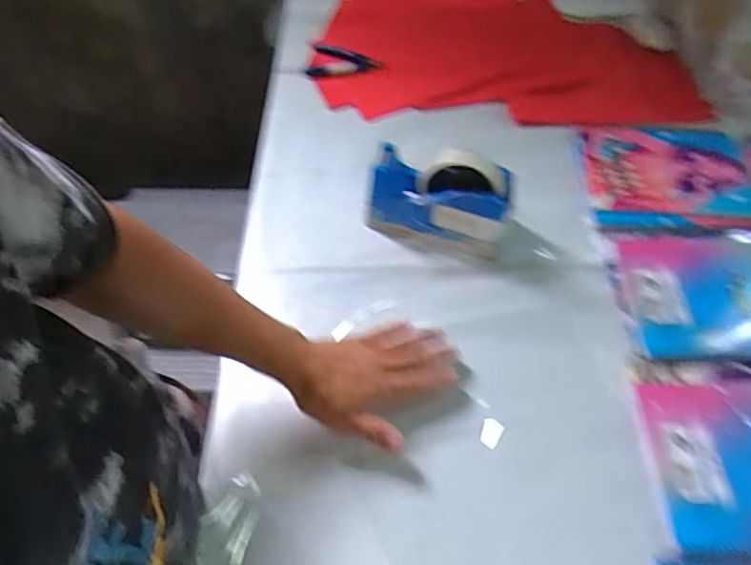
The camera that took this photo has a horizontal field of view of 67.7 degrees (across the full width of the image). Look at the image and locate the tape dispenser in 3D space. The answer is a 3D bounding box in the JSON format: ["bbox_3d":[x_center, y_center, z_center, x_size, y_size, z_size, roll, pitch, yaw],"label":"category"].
[{"bbox_3d":[0.066,-0.097,0.603,0.155,0.104,0.061,13,56,10],"label":"tape dispenser"}]

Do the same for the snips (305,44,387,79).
[{"bbox_3d":[-0.044,-0.319,0.820,0.110,0.016,0.067,9,55,8],"label":"snips"}]

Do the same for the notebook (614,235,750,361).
[{"bbox_3d":[0.358,0.010,0.579,0.187,0.009,0.152,2,55,3],"label":"notebook"}]

